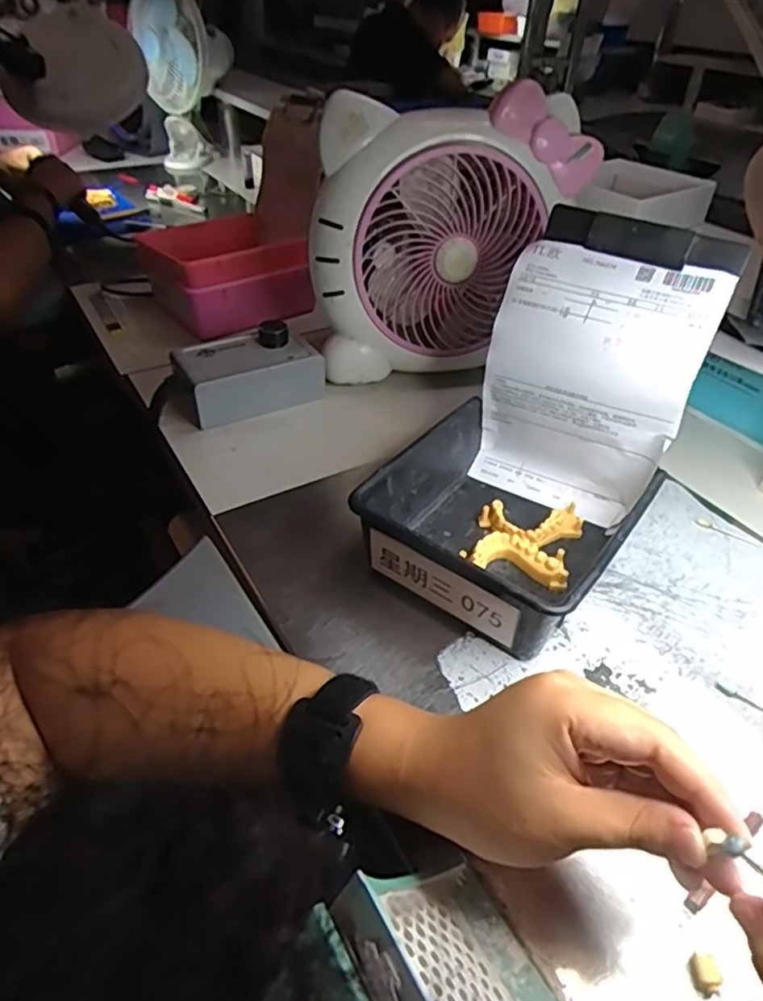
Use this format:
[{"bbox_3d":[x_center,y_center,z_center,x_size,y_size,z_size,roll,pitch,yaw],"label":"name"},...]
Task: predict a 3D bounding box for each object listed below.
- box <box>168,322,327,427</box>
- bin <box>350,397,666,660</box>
[{"bbox_3d":[-0.130,-0.126,0.625,0.135,0.059,0.072,-21,44,-24],"label":"box"},{"bbox_3d":[0.088,0.016,0.458,0.161,0.067,0.174,27,45,26],"label":"bin"}]

